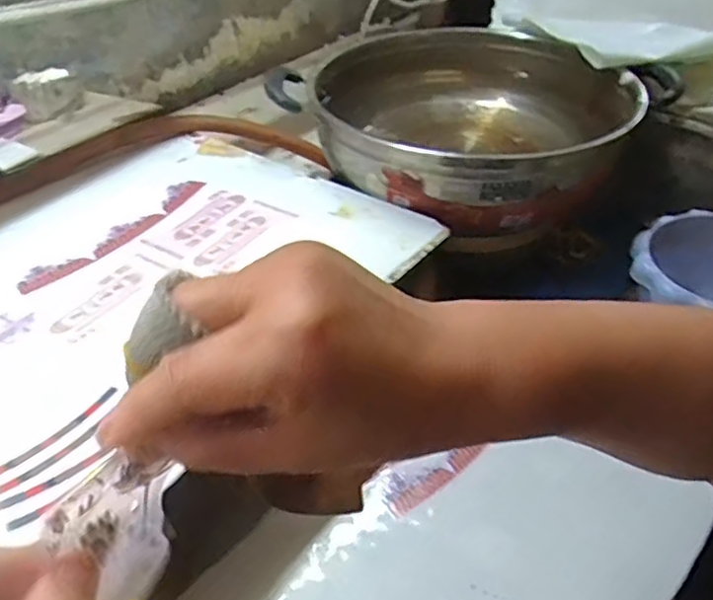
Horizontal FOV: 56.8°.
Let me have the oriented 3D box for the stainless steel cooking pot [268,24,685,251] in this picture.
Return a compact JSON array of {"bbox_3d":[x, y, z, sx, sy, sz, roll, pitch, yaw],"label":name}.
[{"bbox_3d":[0.129,-0.213,0.728,0.341,0.108,0.373,2,41,-2],"label":"stainless steel cooking pot"}]

